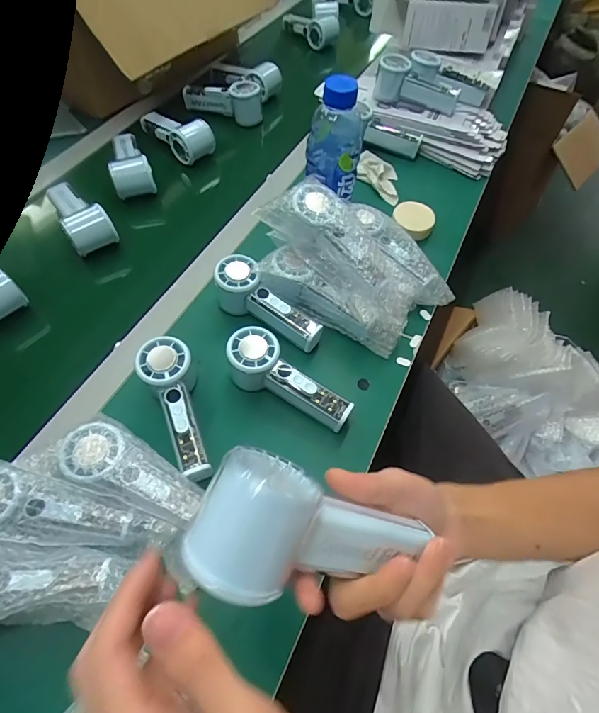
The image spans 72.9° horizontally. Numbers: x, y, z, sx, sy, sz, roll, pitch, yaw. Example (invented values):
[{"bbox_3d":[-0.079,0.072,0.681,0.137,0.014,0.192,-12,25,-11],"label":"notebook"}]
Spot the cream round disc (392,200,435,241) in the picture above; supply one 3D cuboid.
[{"bbox_3d":[0.178,-0.212,0.631,0.060,0.025,0.059,1,58,-2],"label":"cream round disc"}]

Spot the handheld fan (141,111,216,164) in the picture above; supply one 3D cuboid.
[{"bbox_3d":[-0.218,-0.399,0.715,0.068,0.053,0.145,-37,67,-22],"label":"handheld fan"}]

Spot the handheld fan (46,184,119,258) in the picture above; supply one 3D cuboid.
[{"bbox_3d":[-0.322,-0.217,0.593,0.062,0.050,0.148,-28,64,-18],"label":"handheld fan"}]

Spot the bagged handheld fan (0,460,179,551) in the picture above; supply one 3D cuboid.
[{"bbox_3d":[-0.213,0.137,0.357,0.199,0.049,0.057,8,58,3],"label":"bagged handheld fan"}]

